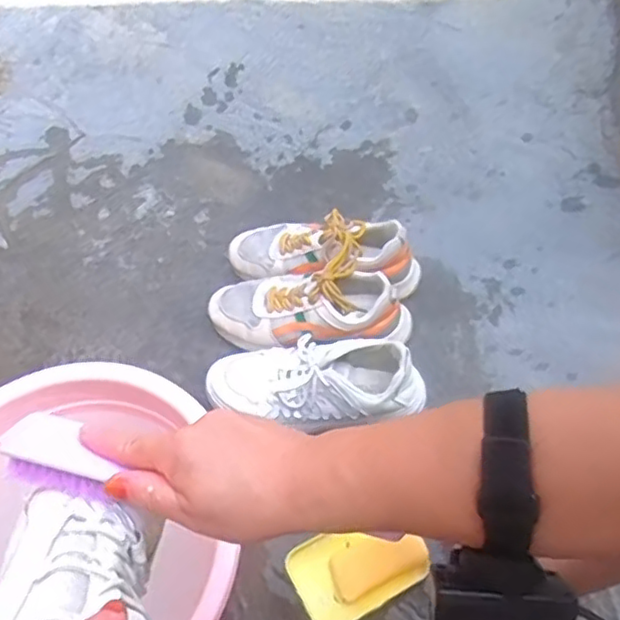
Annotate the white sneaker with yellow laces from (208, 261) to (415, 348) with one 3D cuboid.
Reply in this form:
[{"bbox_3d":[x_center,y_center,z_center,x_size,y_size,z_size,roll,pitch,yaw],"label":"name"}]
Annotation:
[{"bbox_3d":[-0.001,0.002,0.813,0.247,0.091,0.094,5,58,7],"label":"white sneaker with yellow laces"}]

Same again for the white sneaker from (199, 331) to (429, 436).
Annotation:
[{"bbox_3d":[0.006,0.082,0.758,0.242,0.091,0.100,10,60,10],"label":"white sneaker"}]

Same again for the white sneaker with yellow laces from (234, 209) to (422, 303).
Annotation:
[{"bbox_3d":[0.018,-0.074,0.859,0.246,0.095,0.094,14,59,13],"label":"white sneaker with yellow laces"}]

